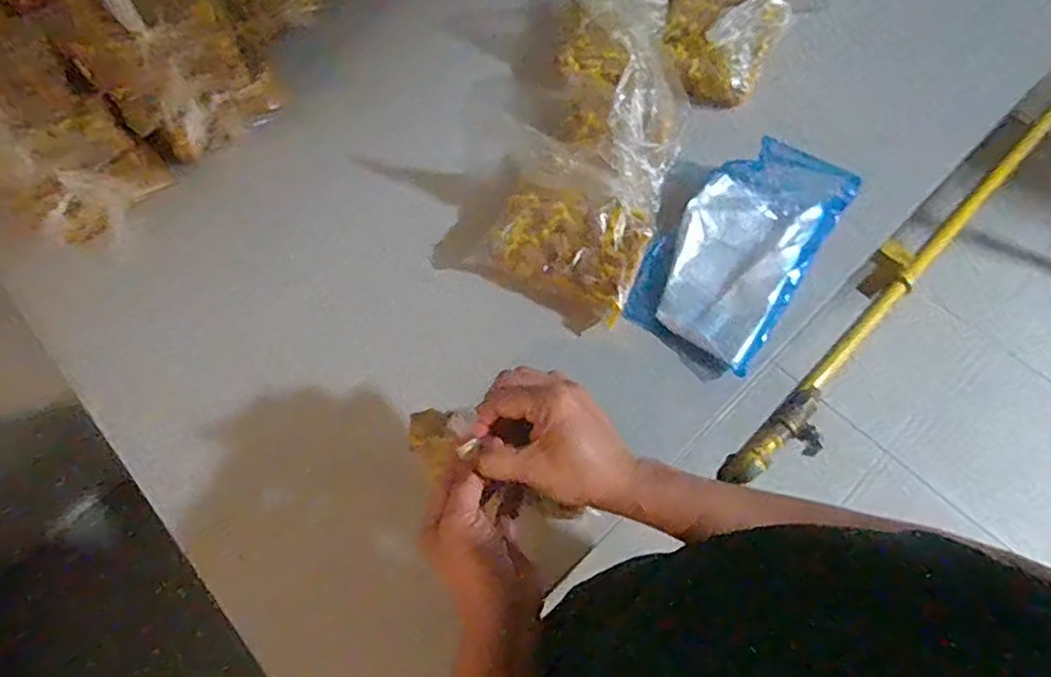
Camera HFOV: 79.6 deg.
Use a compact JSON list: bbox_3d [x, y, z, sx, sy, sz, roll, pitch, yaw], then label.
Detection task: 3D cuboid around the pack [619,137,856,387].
[{"bbox_3d":[0.205,-0.090,0.625,0.144,0.043,0.247,33,71,15],"label":"pack"}]

